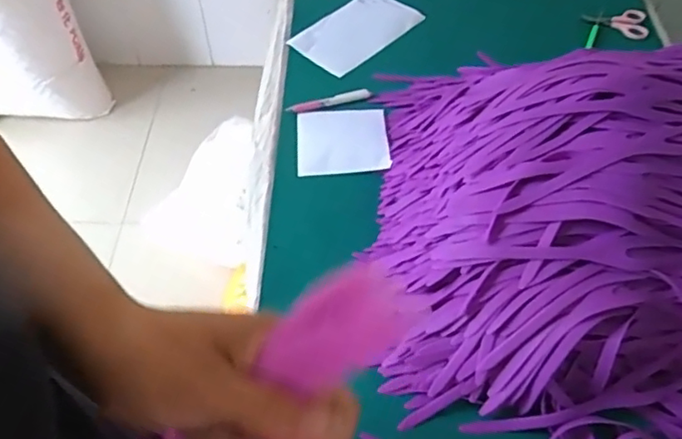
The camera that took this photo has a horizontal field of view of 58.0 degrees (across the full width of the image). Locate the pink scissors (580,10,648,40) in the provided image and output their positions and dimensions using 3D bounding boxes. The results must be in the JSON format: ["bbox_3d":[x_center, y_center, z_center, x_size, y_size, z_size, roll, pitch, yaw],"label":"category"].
[{"bbox_3d":[0.477,-0.344,1.074,0.106,0.016,0.061,7,67,11],"label":"pink scissors"}]

